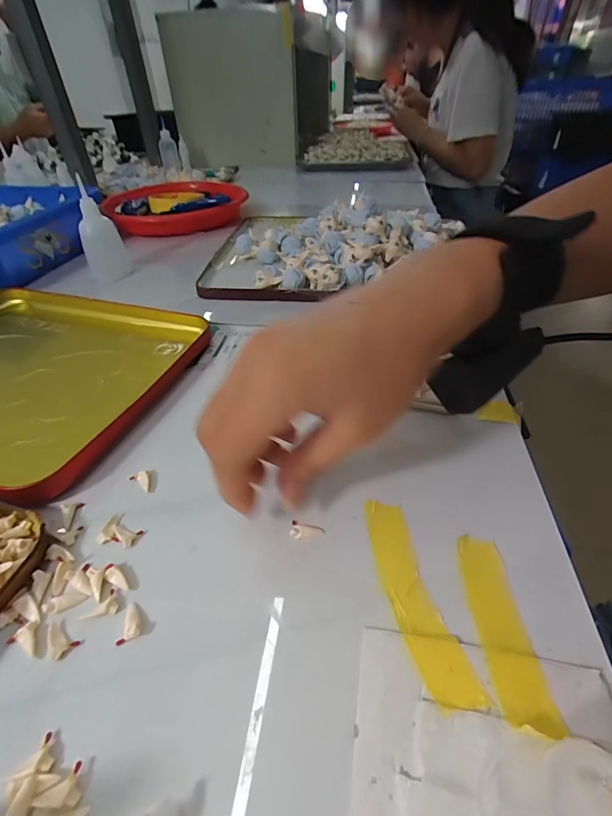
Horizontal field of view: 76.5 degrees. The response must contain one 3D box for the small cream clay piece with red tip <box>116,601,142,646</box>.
[{"bbox_3d":[-0.074,0.092,0.166,0.009,0.004,0.016,0,42,3],"label":"small cream clay piece with red tip"}]

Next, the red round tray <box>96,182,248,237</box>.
[{"bbox_3d":[-0.194,-0.317,0.601,0.193,0.027,0.197,0,42,2],"label":"red round tray"}]

